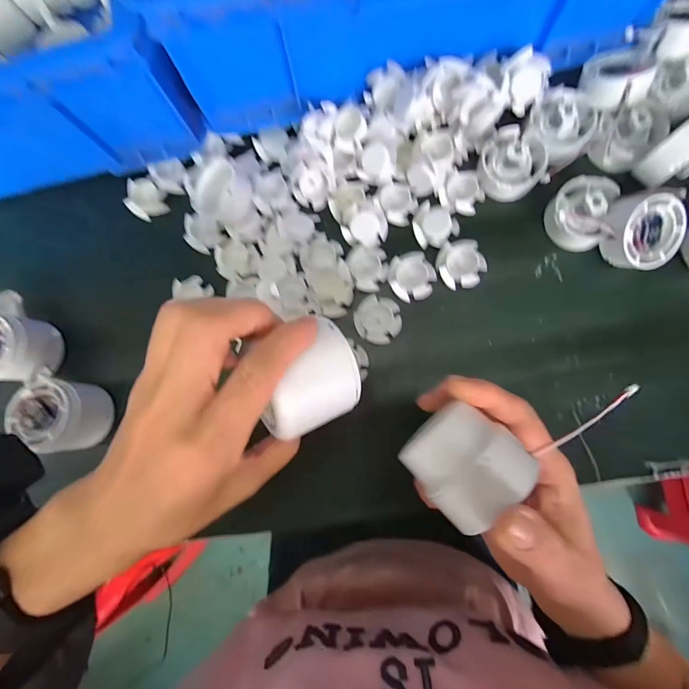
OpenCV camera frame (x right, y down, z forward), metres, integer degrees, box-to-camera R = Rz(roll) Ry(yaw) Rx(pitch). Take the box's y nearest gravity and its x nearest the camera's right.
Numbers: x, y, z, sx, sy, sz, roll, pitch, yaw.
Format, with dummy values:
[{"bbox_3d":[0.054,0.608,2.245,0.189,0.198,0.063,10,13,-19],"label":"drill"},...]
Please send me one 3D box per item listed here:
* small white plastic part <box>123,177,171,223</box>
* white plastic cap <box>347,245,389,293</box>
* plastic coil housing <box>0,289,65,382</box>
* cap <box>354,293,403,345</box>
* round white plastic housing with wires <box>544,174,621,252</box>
[{"bbox_3d":[-0.207,-0.150,0.353,0.041,0.016,0.036,33,87,8],"label":"small white plastic part"},{"bbox_3d":[0.023,-0.071,0.317,0.035,0.013,0.045,-14,82,3],"label":"white plastic cap"},{"bbox_3d":[-0.312,-0.012,0.307,0.059,0.052,0.111,-32,81,0],"label":"plastic coil housing"},{"bbox_3d":[0.030,-0.022,0.309,0.041,0.011,0.043,-1,83,5],"label":"cap"},{"bbox_3d":[0.202,-0.114,0.293,0.050,0.034,0.056,15,84,7],"label":"round white plastic housing with wires"}]

